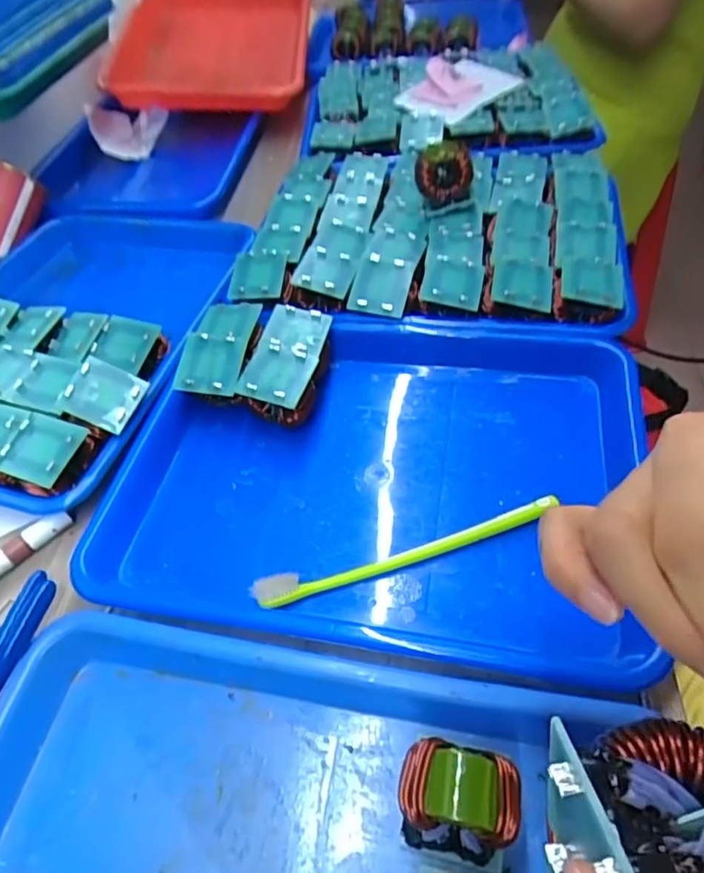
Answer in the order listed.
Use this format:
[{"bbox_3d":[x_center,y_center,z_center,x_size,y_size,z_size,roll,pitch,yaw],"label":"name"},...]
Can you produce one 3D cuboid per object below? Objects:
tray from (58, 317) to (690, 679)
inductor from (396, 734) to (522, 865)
[{"bbox_3d":[0.011,0.013,0.384,0.329,0.032,0.255,7,52,12],"label":"tray"},{"bbox_3d":[0.044,0.157,0.250,0.046,0.051,0.035,6,51,12],"label":"inductor"}]

